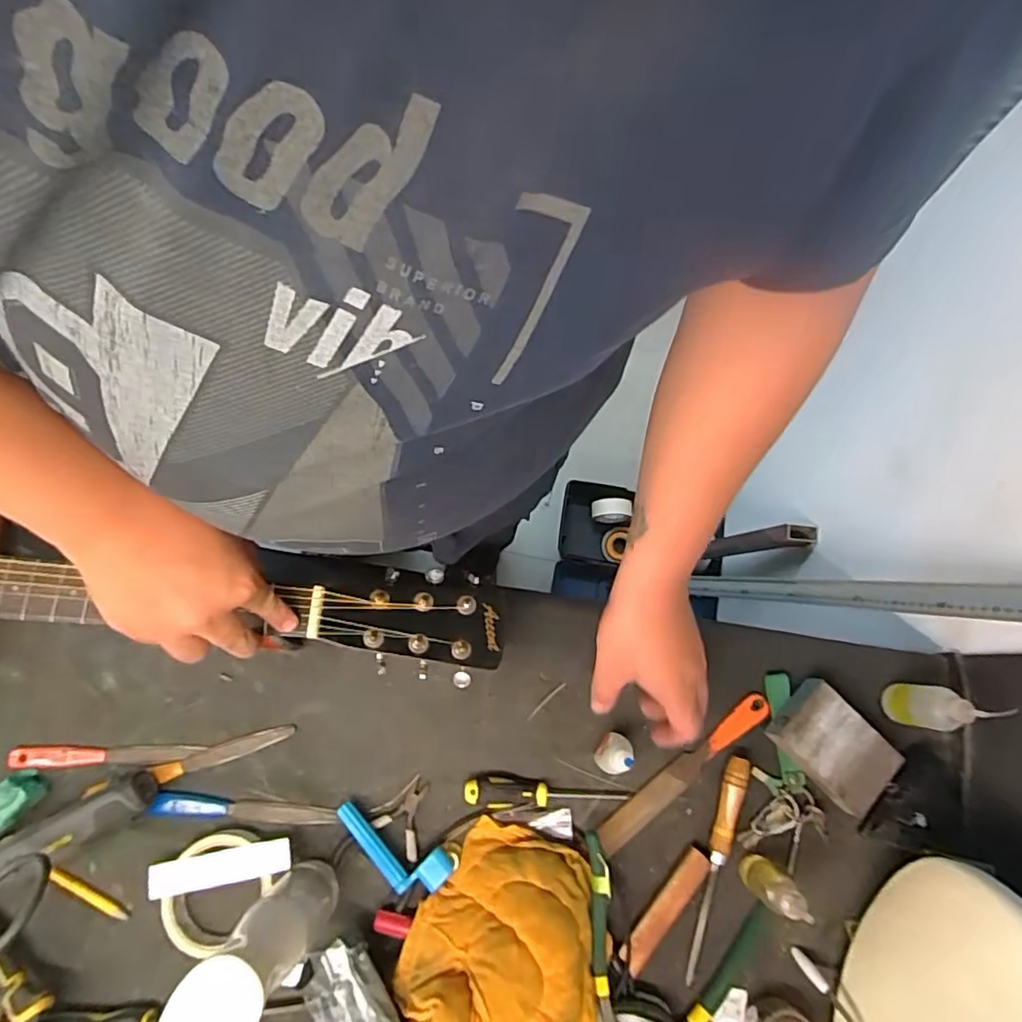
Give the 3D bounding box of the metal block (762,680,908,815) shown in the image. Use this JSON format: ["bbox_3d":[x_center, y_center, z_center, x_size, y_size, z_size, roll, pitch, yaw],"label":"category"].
[{"bbox_3d":[0.300,0.219,0.534,0.073,0.029,0.104,-43,80,-12],"label":"metal block"}]

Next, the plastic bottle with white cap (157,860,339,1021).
[{"bbox_3d":[-0.176,0.316,0.418,0.050,0.186,0.052,0,74,-1],"label":"plastic bottle with white cap"}]

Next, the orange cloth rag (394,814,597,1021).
[{"bbox_3d":[-0.003,0.363,0.468,0.154,0.073,0.167,24,75,5],"label":"orange cloth rag"}]

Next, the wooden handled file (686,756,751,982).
[{"bbox_3d":[0.183,0.316,0.509,0.020,0.018,0.188,18,75,4],"label":"wooden handled file"}]

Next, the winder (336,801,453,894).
[{"bbox_3d":[-0.108,0.300,0.506,0.111,0.025,0.040,24,75,5],"label":"winder"}]

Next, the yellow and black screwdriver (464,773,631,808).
[{"bbox_3d":[0.033,0.260,0.524,0.149,0.023,0.026,4,74,0],"label":"yellow and black screwdriver"}]

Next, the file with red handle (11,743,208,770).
[{"bbox_3d":[-0.376,0.227,0.533,0.169,0.006,0.020,-1,74,-2],"label":"file with red handle"}]

